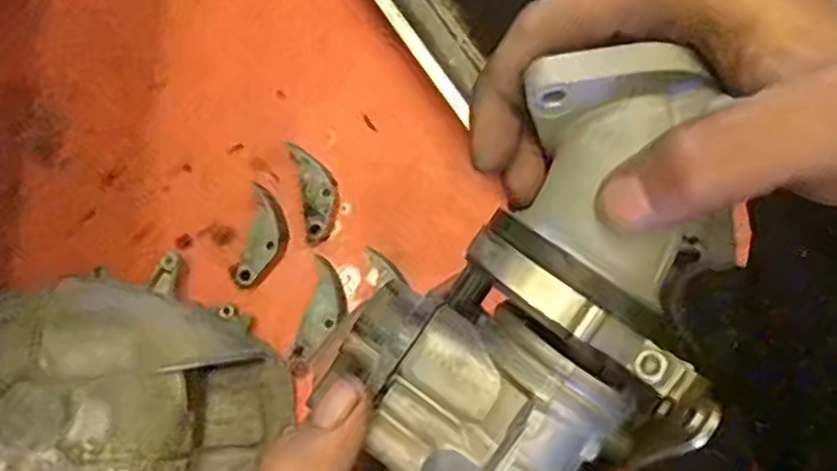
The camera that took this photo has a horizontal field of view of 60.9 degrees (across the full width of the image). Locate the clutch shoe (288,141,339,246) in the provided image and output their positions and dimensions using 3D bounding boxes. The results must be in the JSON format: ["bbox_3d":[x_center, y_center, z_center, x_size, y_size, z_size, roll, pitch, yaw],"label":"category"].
[{"bbox_3d":[-0.087,-0.038,0.611,0.032,0.022,0.086,-12,79,-2],"label":"clutch shoe"}]

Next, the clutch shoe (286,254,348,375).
[{"bbox_3d":[-0.080,0.068,0.587,0.035,0.009,0.096,12,79,3],"label":"clutch shoe"}]

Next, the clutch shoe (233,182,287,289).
[{"bbox_3d":[-0.131,0.001,0.602,0.035,0.013,0.086,6,79,2],"label":"clutch shoe"}]

